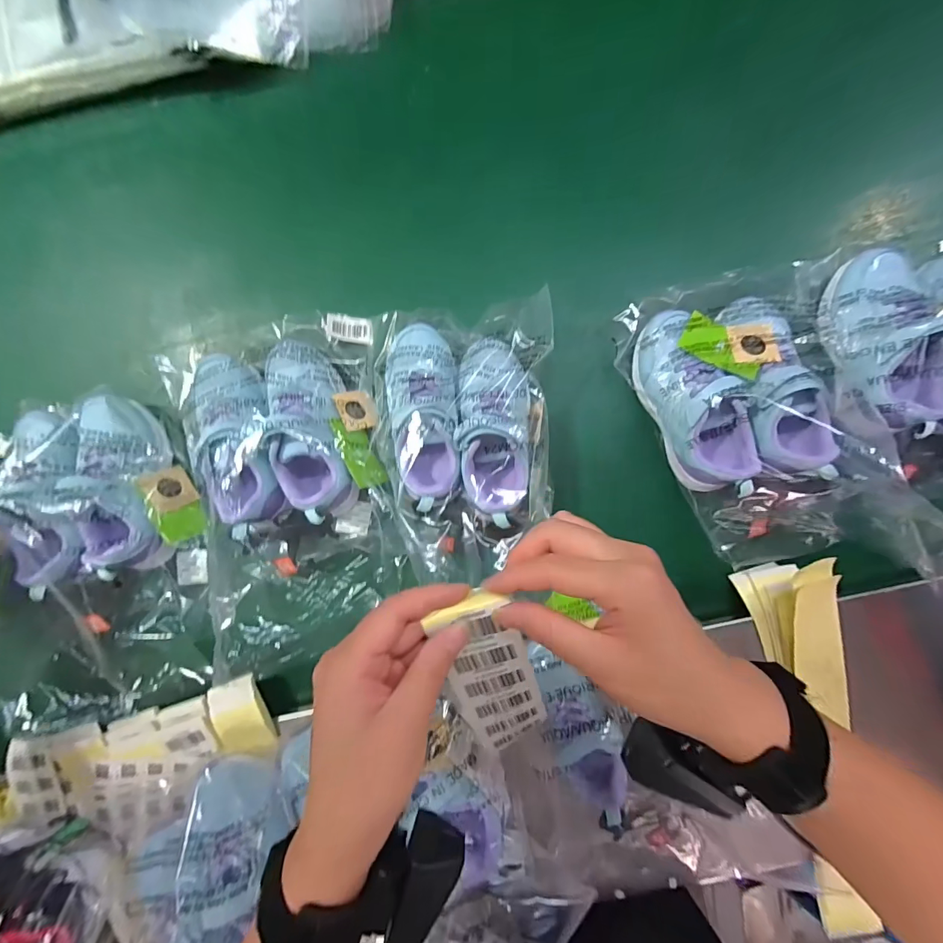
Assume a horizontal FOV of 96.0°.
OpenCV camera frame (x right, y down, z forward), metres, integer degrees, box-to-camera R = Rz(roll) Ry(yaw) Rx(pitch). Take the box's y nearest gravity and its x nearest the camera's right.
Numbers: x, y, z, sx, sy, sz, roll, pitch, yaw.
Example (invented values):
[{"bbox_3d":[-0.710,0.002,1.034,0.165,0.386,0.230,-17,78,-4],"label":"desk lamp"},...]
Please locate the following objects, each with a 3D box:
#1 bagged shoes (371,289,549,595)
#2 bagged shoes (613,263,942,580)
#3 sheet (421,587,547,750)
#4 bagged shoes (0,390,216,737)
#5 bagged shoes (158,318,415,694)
[{"bbox_3d":[-0.009,-0.038,0.429,0.179,0.098,0.267,-1,88,1],"label":"bagged shoes"},{"bbox_3d":[0.305,-0.050,0.433,0.197,0.086,0.335,-20,88,1],"label":"bagged shoes"},{"bbox_3d":[0.016,0.136,0.275,0.051,0.010,0.146,-17,120,-1],"label":"sheet"},{"bbox_3d":[-0.392,0.085,0.447,0.203,0.084,0.325,-12,88,1],"label":"bagged shoes"},{"bbox_3d":[-0.188,0.008,0.425,0.224,0.091,0.333,-15,88,1],"label":"bagged shoes"}]

